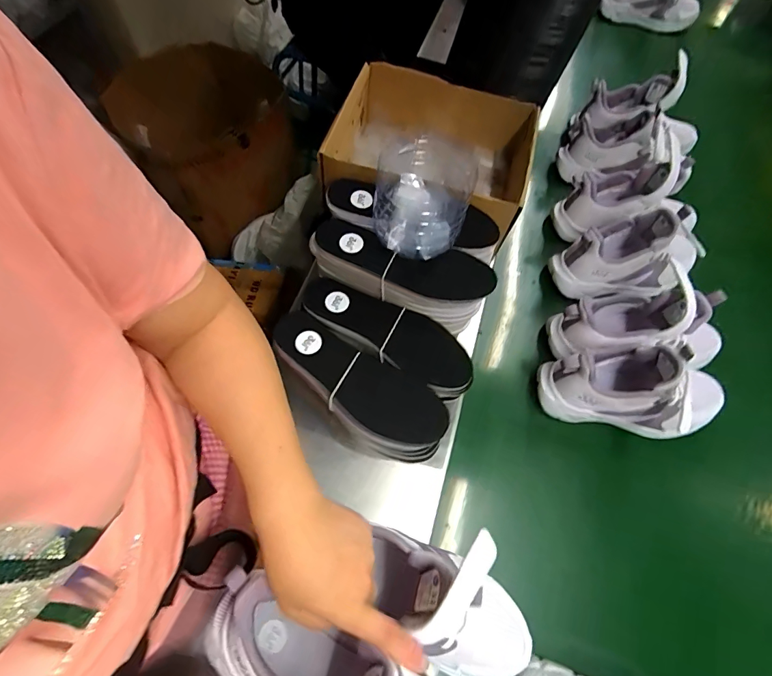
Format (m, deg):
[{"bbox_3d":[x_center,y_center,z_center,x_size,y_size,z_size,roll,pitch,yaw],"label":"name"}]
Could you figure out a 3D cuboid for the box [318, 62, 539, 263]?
[{"bbox_3d":[0.062,-0.254,0.586,0.268,0.097,0.247,18,60,7],"label":"box"}]

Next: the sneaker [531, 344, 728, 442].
[{"bbox_3d":[0.301,0.065,0.492,0.217,0.125,0.078,9,59,1],"label":"sneaker"}]

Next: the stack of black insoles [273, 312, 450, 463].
[{"bbox_3d":[-0.034,0.058,0.450,0.202,0.064,0.082,26,61,12],"label":"stack of black insoles"}]

